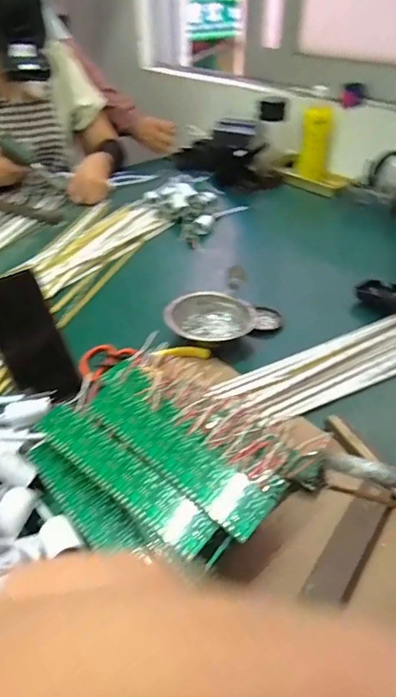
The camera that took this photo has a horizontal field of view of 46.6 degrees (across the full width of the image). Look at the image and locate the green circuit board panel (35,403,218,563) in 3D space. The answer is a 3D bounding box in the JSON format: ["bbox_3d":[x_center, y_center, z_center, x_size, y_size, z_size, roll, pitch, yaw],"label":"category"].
[{"bbox_3d":[-0.071,0.106,0.405,0.205,0.008,0.037,30,61,31],"label":"green circuit board panel"}]

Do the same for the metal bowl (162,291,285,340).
[{"bbox_3d":[0.042,-0.045,0.691,0.180,0.039,0.105,-7,38,-8],"label":"metal bowl"}]

